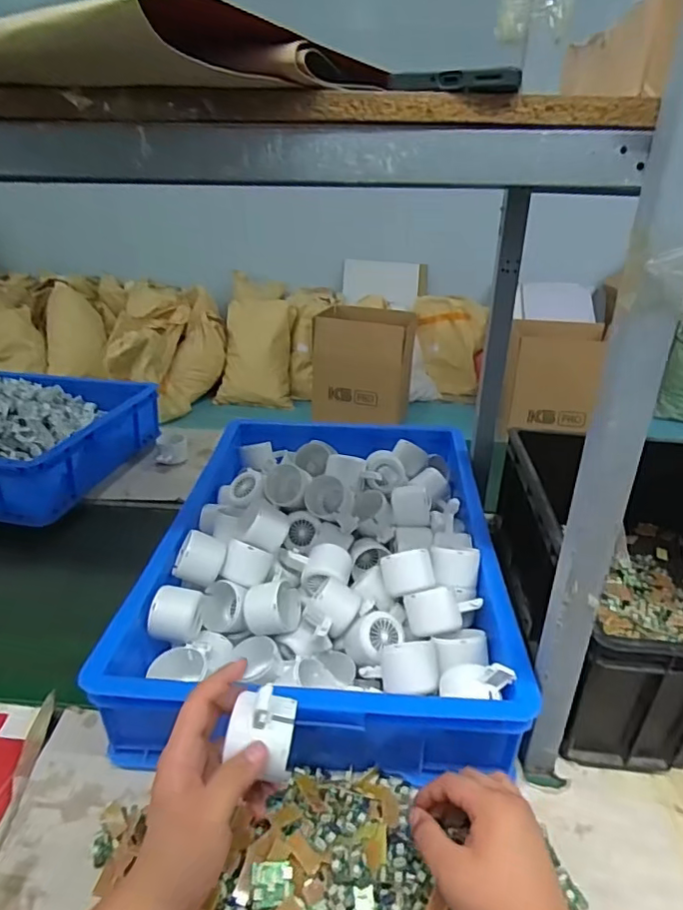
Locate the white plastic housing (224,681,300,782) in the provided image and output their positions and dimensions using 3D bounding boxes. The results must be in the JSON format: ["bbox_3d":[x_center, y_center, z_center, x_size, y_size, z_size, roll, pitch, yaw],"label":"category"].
[{"bbox_3d":[-0.060,0.204,0.419,0.047,0.060,0.052,4,27,5],"label":"white plastic housing"}]

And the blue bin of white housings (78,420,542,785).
[{"bbox_3d":[-0.013,0.118,0.782,0.412,0.145,0.629,3,27,3],"label":"blue bin of white housings"}]

